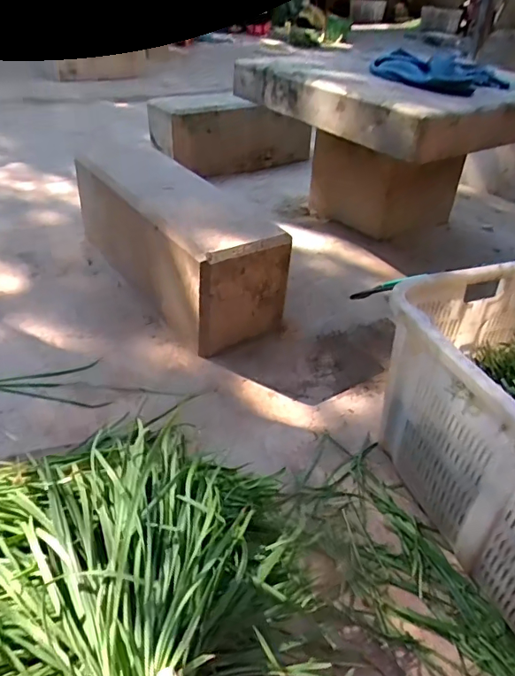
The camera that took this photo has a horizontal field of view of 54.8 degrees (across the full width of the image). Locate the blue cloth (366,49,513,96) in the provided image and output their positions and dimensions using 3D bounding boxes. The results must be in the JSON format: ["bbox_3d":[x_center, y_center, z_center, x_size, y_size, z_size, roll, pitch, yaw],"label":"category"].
[{"bbox_3d":[0.496,-0.737,1.358,0.358,0.071,0.283,18,40,12],"label":"blue cloth"}]

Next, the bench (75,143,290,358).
[{"bbox_3d":[-0.220,-0.269,1.349,0.258,0.290,0.693,-24,46,-32],"label":"bench"}]

